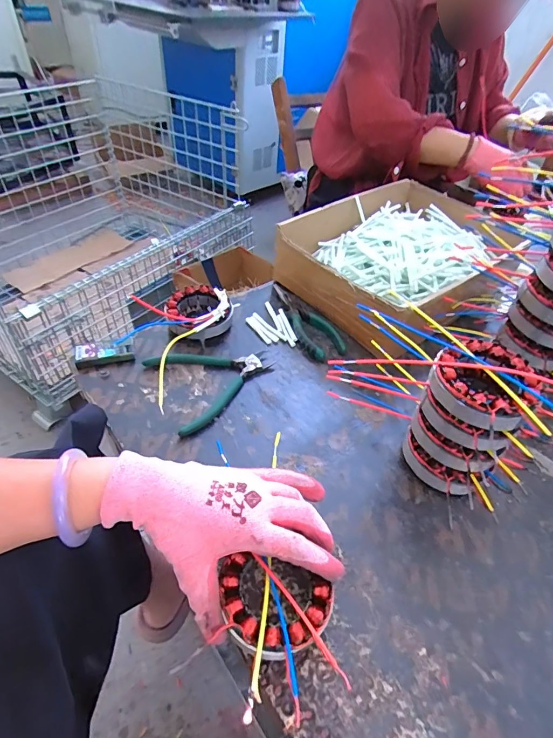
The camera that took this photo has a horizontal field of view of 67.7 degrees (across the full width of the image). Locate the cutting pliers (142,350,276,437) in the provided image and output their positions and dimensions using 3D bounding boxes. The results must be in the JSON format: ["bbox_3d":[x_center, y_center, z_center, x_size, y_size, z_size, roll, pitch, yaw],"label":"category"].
[{"bbox_3d":[-0.070,0.008,0.491,0.137,0.013,0.117,-20,50,-23],"label":"cutting pliers"}]

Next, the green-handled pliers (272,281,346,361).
[{"bbox_3d":[0.043,-0.071,0.579,0.059,0.011,0.155,-16,49,-20],"label":"green-handled pliers"}]

